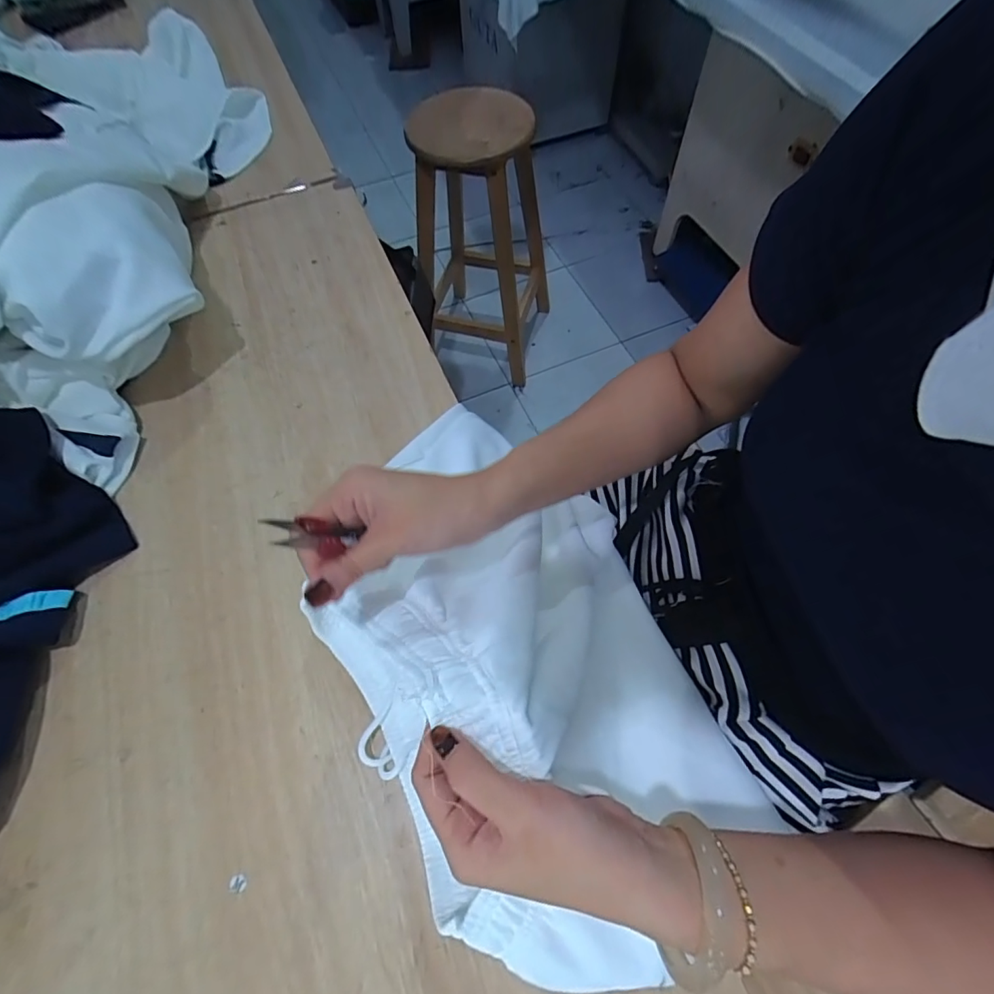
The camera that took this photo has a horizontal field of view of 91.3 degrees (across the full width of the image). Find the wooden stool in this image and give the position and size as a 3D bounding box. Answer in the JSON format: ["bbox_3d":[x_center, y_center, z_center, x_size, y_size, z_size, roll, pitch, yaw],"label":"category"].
[{"bbox_3d":[-0.034,-0.664,1.297,0.356,0.668,0.357,3,64,4],"label":"wooden stool"}]

